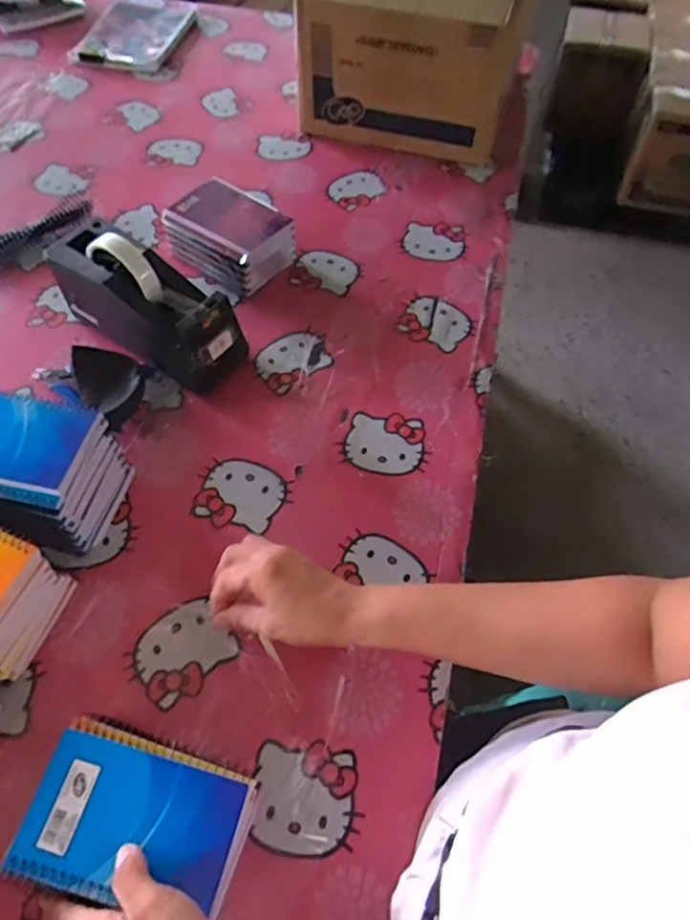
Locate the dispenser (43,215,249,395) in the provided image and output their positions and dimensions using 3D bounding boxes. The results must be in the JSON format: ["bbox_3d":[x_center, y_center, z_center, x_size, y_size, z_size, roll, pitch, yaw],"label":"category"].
[{"bbox_3d":[-0.204,-0.165,0.629,0.210,0.116,0.078,31,62,17],"label":"dispenser"}]

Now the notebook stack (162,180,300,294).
[{"bbox_3d":[-0.139,-0.270,0.729,0.135,0.067,0.094,34,63,18],"label":"notebook stack"}]

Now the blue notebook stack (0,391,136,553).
[{"bbox_3d":[-0.280,0.008,0.531,0.139,0.091,0.101,13,58,7],"label":"blue notebook stack"}]

